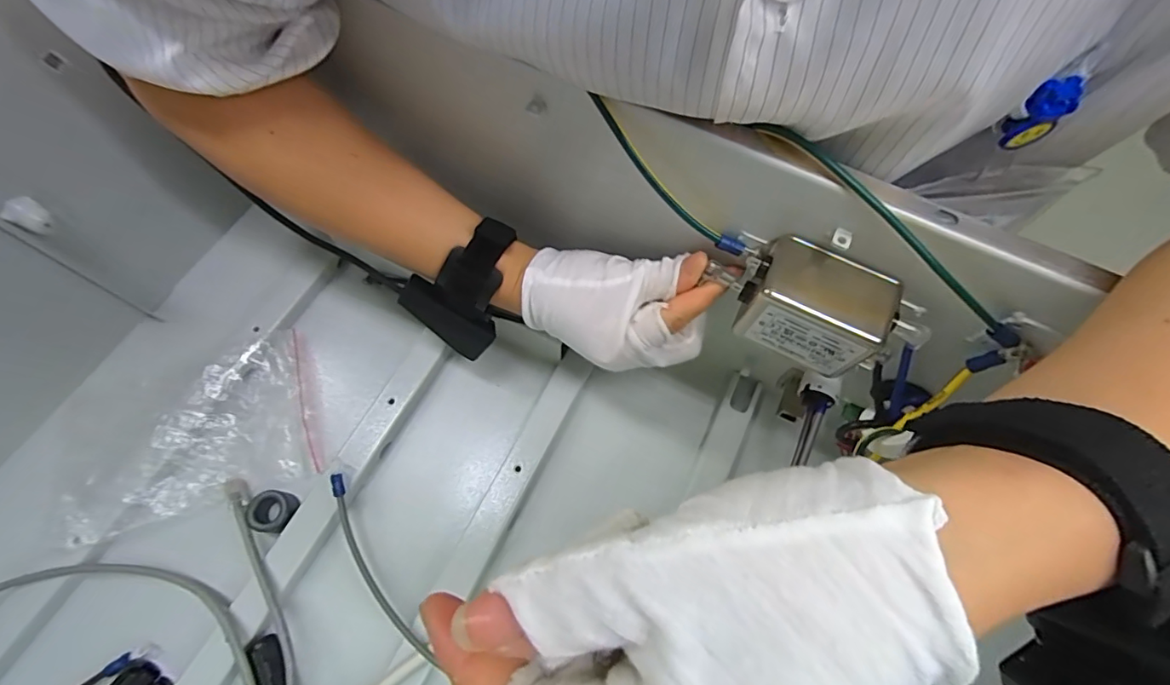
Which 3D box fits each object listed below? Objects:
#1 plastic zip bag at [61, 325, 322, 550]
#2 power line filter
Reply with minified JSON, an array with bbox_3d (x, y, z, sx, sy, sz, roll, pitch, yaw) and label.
[{"bbox_3d":[-0.286,0.064,0.372,0.161,0.010,0.112,-17,69,-10],"label":"plastic zip bag"},{"bbox_3d":[0.117,-0.019,0.264,0.074,0.042,0.042,28,69,8],"label":"power line filter"}]

